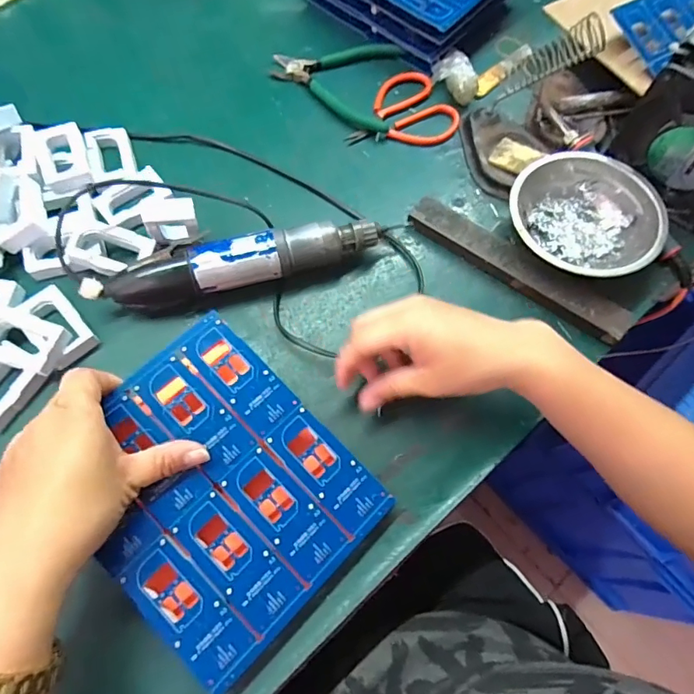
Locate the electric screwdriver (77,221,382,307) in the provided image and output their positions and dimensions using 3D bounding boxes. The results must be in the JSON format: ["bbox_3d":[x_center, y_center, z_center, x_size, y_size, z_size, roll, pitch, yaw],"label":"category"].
[{"bbox_3d":[-0.086,-0.064,0.392,0.229,0.046,0.033,-14,70,-8],"label":"electric screwdriver"}]

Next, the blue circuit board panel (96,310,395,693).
[{"bbox_3d":[-0.087,0.092,0.321,0.157,0.004,0.185,-43,84,-17],"label":"blue circuit board panel"}]

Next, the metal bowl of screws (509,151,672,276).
[{"bbox_3d":[0.206,-0.114,0.421,0.129,0.034,0.119,22,69,6],"label":"metal bowl of screws"}]

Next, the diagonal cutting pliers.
[{"bbox_3d":[-0.013,-0.282,0.499,0.128,0.008,0.124,11,68,2],"label":"diagonal cutting pliers"}]

